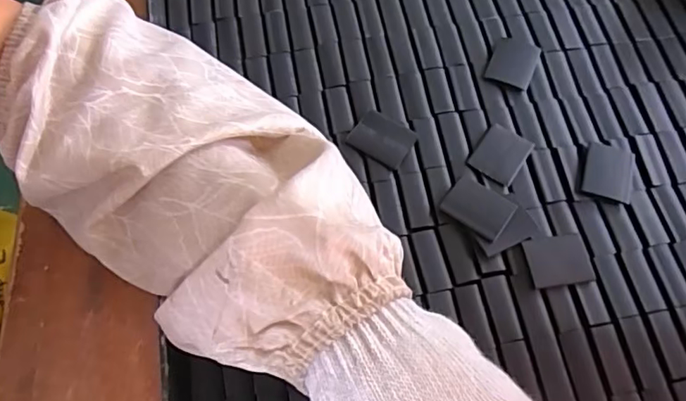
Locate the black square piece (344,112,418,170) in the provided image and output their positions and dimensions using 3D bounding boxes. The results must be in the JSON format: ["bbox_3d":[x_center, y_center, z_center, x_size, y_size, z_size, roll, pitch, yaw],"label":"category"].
[{"bbox_3d":[0.022,-0.035,0.303,0.034,0.004,0.025,32,70,13],"label":"black square piece"}]

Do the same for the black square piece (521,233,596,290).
[{"bbox_3d":[0.110,0.031,0.275,0.032,0.004,0.025,-8,67,-4],"label":"black square piece"}]

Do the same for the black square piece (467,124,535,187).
[{"bbox_3d":[0.088,-0.026,0.299,0.026,0.004,0.032,34,71,13],"label":"black square piece"}]

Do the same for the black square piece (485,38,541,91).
[{"bbox_3d":[0.102,-0.082,0.323,0.026,0.005,0.032,21,68,9],"label":"black square piece"}]

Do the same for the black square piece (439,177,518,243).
[{"bbox_3d":[0.072,0.004,0.285,0.033,0.006,0.026,36,71,14],"label":"black square piece"}]

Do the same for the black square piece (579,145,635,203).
[{"bbox_3d":[0.146,-0.015,0.295,0.026,0.004,0.032,17,68,7],"label":"black square piece"}]

